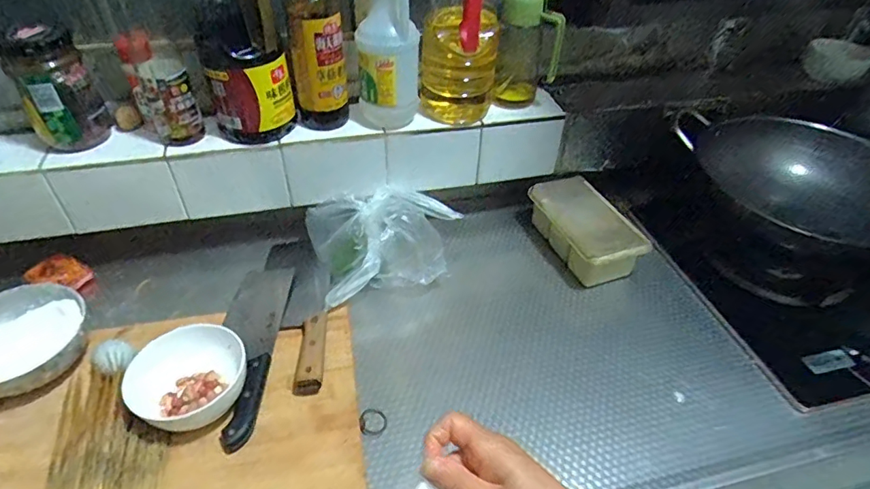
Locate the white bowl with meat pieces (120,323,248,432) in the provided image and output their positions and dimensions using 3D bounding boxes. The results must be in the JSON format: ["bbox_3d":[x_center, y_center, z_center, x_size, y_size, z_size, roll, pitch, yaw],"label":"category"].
[{"bbox_3d":[-0.282,0.156,0.594,0.112,0.064,0.120,1,41,-1],"label":"white bowl with meat pieces"}]

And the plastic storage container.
[{"bbox_3d":[0.245,-0.021,0.840,0.116,0.087,0.198,-15,44,-18],"label":"plastic storage container"}]

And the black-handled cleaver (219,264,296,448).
[{"bbox_3d":[-0.250,0.127,0.678,0.083,0.019,0.314,-7,35,-1],"label":"black-handled cleaver"}]

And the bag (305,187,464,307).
[{"bbox_3d":[-0.071,-0.008,0.784,0.224,0.112,0.166,-12,43,-15],"label":"bag"}]

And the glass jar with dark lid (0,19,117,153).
[{"bbox_3d":[-0.498,-0.207,0.667,0.093,0.148,0.085,-18,45,-21],"label":"glass jar with dark lid"}]

